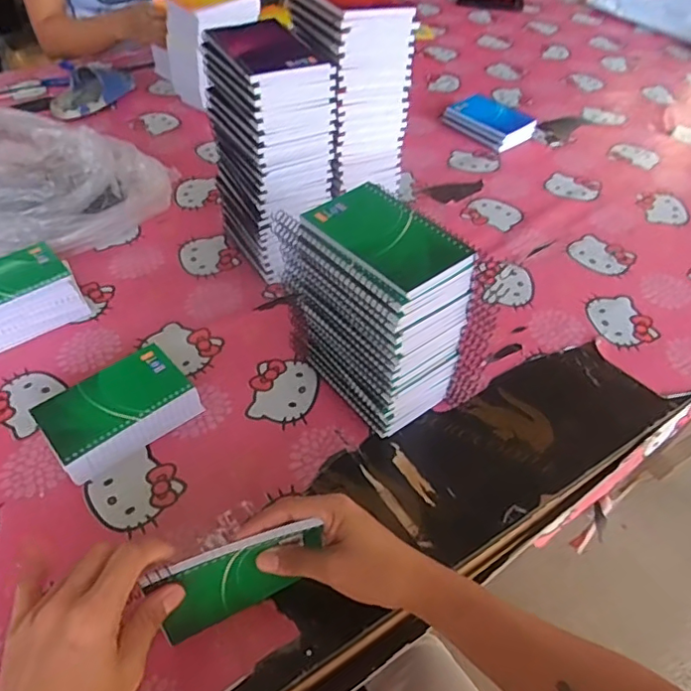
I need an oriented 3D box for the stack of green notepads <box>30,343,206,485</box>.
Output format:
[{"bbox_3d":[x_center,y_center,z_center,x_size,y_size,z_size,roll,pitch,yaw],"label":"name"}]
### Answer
[{"bbox_3d":[-0.214,0.062,0.533,0.128,0.038,0.083,-32,57,-27],"label":"stack of green notepads"}]

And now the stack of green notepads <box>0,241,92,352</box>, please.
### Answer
[{"bbox_3d":[-0.368,-0.048,0.612,0.137,0.062,0.083,-28,55,-25],"label":"stack of green notepads"}]

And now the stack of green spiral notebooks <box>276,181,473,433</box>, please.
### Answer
[{"bbox_3d":[0.030,-0.026,0.517,0.086,0.184,0.134,-30,56,-26],"label":"stack of green spiral notebooks"}]

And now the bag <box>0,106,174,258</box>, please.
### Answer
[{"bbox_3d":[-0.401,-0.213,0.725,0.229,0.129,0.266,24,51,18],"label":"bag"}]

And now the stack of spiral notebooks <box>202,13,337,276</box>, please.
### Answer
[{"bbox_3d":[-0.080,-0.208,0.637,0.102,0.249,0.133,-27,55,-24],"label":"stack of spiral notebooks"}]

